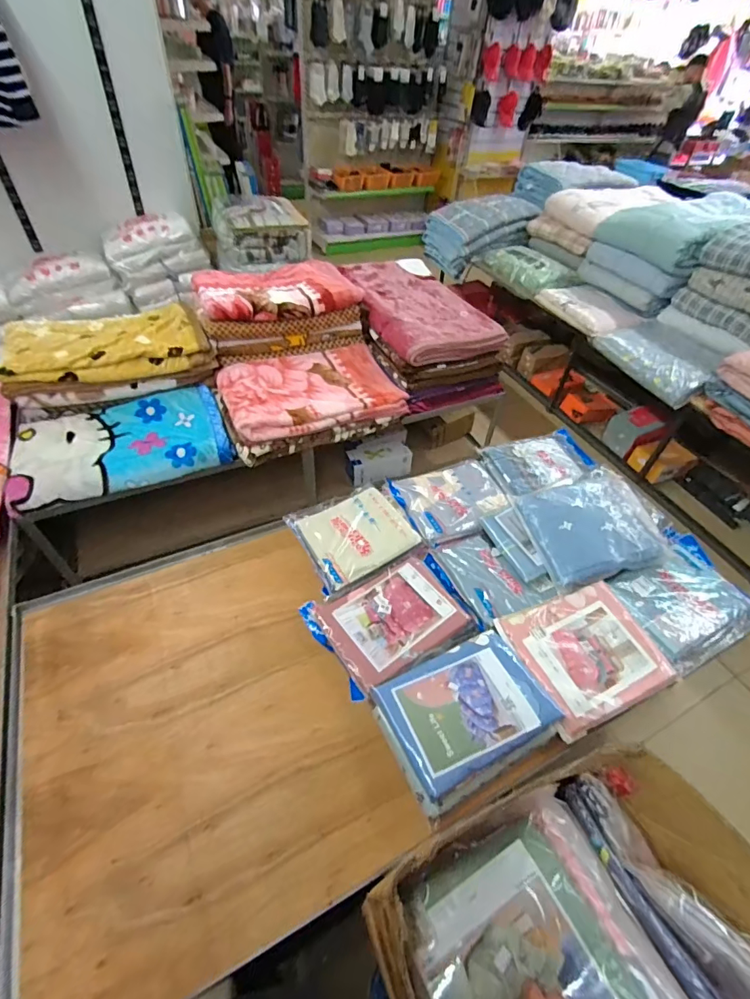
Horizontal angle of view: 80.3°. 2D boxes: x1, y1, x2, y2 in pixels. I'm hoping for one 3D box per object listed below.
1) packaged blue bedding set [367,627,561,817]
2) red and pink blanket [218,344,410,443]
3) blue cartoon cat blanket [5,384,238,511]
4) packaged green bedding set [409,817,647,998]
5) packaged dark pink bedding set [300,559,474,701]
[{"bbox_3d":[0.210,0.482,1.022,0.357,0.049,0.270,-19,52,-21],"label":"packaged blue bedding set"},{"bbox_3d":[-0.245,-0.434,1.730,0.647,0.081,0.444,-17,52,-19],"label":"red and pink blanket"},{"bbox_3d":[-0.843,-0.198,1.515,0.641,0.077,0.420,-18,52,-20],"label":"blue cartoon cat blanket"},{"bbox_3d":[0.208,0.634,0.546,0.249,0.057,0.326,-21,53,-22],"label":"packaged green bedding set"},{"bbox_3d":[0.040,0.325,1.198,0.378,0.051,0.271,-22,53,-23],"label":"packaged dark pink bedding set"}]

